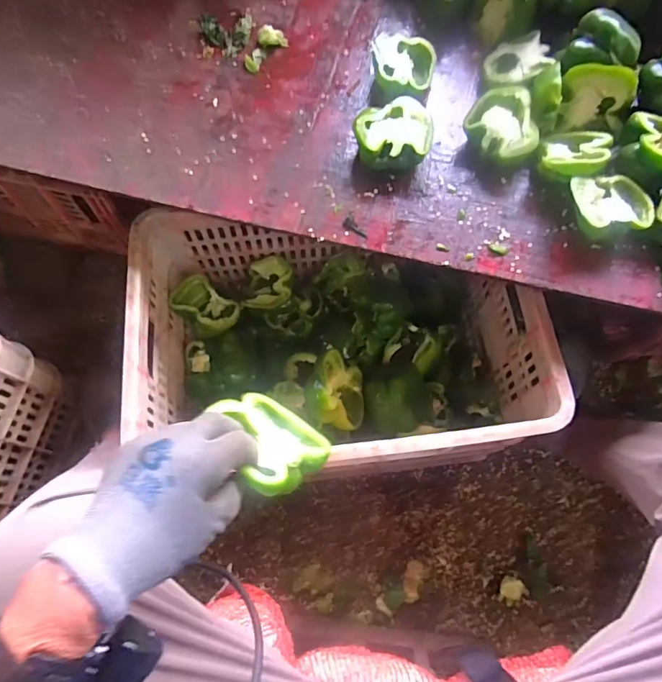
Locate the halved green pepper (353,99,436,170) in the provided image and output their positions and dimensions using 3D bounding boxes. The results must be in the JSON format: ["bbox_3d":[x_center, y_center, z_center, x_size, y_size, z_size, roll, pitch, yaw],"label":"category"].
[{"bbox_3d":[0.073,-0.244,0.580,0.091,0.048,0.083,-3,69,-1],"label":"halved green pepper"}]

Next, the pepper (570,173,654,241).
[{"bbox_3d":[0.306,-0.146,0.542,0.081,0.044,0.074,0,69,0],"label":"pepper"}]

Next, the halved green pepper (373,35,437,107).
[{"bbox_3d":[0.094,-0.352,0.624,0.083,0.040,0.097,1,69,0],"label":"halved green pepper"}]

